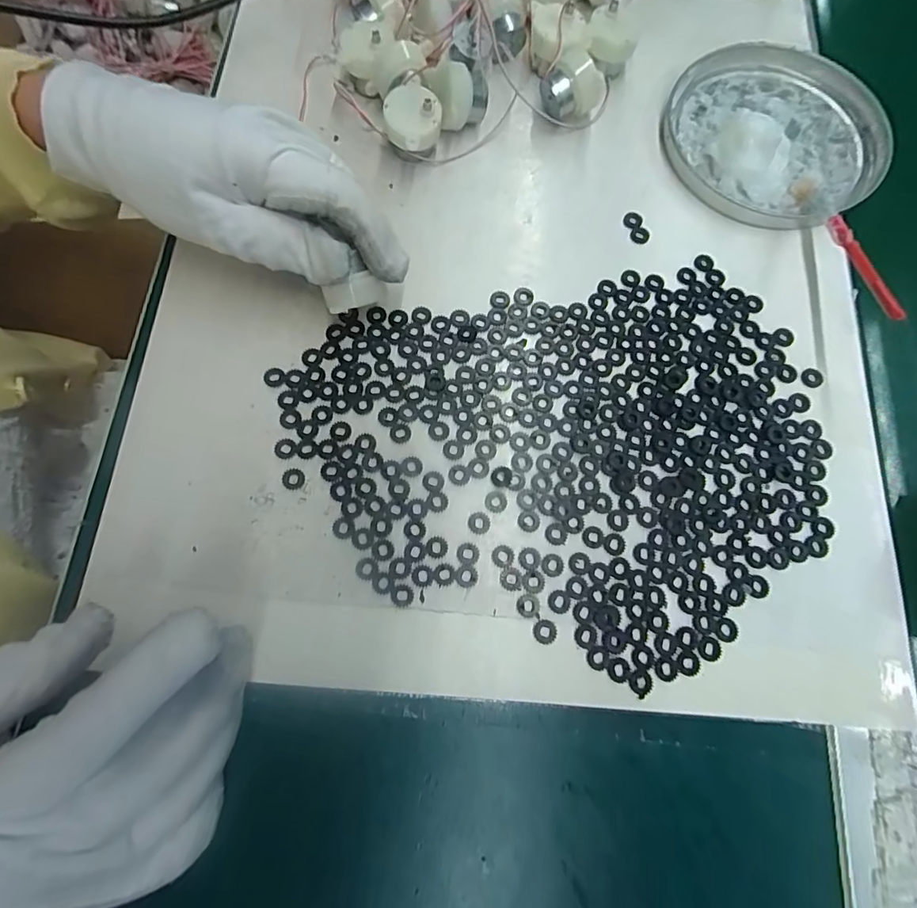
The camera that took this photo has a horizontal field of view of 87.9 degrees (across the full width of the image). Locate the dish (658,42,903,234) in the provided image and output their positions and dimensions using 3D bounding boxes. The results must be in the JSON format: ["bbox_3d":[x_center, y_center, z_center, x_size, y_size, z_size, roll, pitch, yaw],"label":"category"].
[{"bbox_3d":[0.194,-0.198,0.287,0.134,0.023,0.124,1,75,-2],"label":"dish"}]

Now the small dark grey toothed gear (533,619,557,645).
[{"bbox_3d":[0.040,0.081,0.217,0.011,0.004,0.011,1,75,-2],"label":"small dark grey toothed gear"}]

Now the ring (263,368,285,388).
[{"bbox_3d":[-0.095,-0.040,0.244,0.010,0.004,0.011,0,73,0],"label":"ring"}]

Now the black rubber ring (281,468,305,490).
[{"bbox_3d":[-0.081,0.012,0.231,0.010,0.004,0.010,1,75,-2],"label":"black rubber ring"}]

